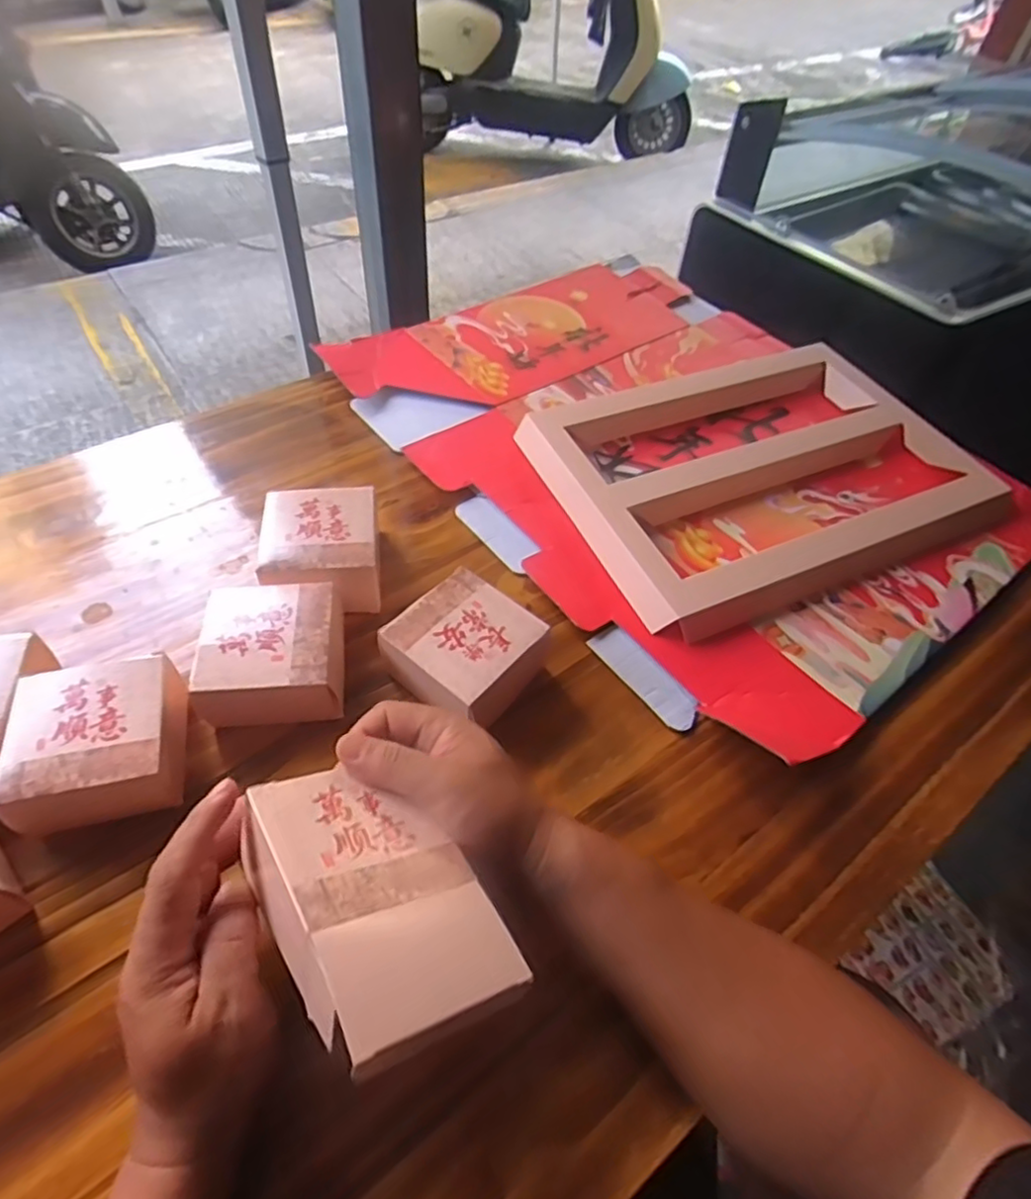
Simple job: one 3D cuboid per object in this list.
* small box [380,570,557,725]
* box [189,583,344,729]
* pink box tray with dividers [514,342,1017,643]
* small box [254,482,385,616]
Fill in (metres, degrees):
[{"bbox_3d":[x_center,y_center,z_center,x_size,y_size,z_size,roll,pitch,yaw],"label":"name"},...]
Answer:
[{"bbox_3d":[-0.037,0.036,0.459,0.084,0.050,0.087,35,57,20],"label":"small box"},{"bbox_3d":[-0.165,0.040,0.449,0.090,0.056,0.088,-2,53,-7],"label":"box"},{"bbox_3d":[0.226,-0.139,0.618,0.389,0.029,0.302,-19,57,-18],"label":"pink box tray with dividers"},{"bbox_3d":[-0.149,-0.035,0.507,0.084,0.054,0.094,-2,53,-7],"label":"small box"}]

